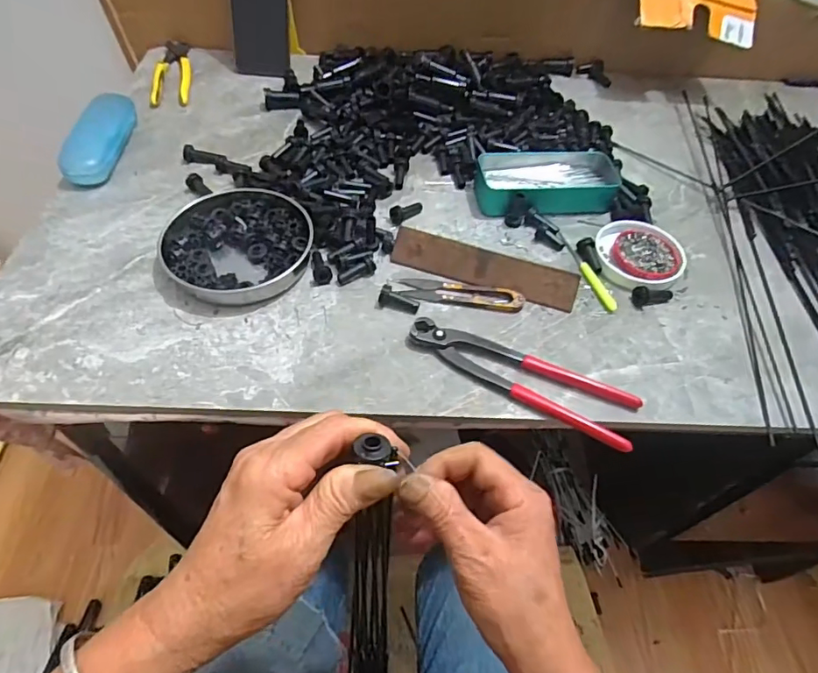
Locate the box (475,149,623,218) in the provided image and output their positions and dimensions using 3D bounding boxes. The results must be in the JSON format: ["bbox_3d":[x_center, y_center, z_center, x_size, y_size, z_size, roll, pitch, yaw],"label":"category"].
[{"bbox_3d":[0.154,-0.174,0.578,0.160,0.032,0.077,-4,54,-8],"label":"box"}]

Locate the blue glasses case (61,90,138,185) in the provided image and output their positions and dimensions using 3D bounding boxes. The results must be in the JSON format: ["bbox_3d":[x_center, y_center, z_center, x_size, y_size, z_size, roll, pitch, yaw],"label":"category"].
[{"bbox_3d":[-0.350,-0.228,0.583,0.047,0.040,0.141,1,54,-4],"label":"blue glasses case"}]

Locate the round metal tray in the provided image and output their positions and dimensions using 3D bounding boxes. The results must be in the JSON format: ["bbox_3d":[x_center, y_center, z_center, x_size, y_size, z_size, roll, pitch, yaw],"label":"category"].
[{"bbox_3d":[-0.164,-0.089,0.496,0.133,0.022,0.145,2,54,-3],"label":"round metal tray"}]

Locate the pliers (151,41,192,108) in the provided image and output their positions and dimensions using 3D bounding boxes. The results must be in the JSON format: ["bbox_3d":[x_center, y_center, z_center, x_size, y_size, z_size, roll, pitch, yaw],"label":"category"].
[{"bbox_3d":[-0.320,-0.362,0.700,0.045,0.014,0.154,-6,54,-9],"label":"pliers"}]

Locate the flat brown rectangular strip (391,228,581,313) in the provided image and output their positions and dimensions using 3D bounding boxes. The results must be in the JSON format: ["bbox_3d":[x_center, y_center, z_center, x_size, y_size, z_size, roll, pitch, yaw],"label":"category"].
[{"bbox_3d":[0.071,-0.063,0.495,0.178,0.037,0.007,17,12,8],"label":"flat brown rectangular strip"}]

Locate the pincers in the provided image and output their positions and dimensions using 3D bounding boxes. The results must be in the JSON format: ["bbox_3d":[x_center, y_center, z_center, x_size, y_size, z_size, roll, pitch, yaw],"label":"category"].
[{"bbox_3d":[0.091,0.032,0.431,0.194,0.014,0.047,24,55,13],"label":"pincers"}]

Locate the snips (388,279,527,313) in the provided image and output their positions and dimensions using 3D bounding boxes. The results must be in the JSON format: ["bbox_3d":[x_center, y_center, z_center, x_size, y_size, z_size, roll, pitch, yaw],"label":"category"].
[{"bbox_3d":[0.048,-0.041,0.486,0.117,0.010,0.031,5,53,-1],"label":"snips"}]

